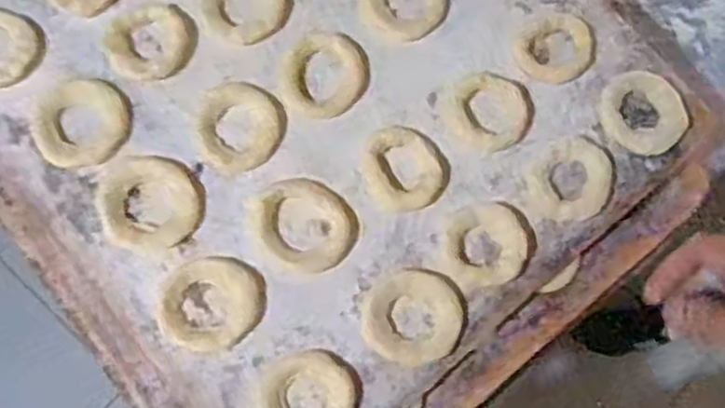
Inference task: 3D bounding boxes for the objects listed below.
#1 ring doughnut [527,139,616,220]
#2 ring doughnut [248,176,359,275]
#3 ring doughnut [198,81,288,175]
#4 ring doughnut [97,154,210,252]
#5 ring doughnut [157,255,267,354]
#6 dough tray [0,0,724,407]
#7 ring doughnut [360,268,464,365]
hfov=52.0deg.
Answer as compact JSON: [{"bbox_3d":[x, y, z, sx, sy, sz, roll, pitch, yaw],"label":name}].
[{"bbox_3d":[0.147,-0.017,0.520,0.059,0.011,0.054,-22,71,-7],"label":"ring doughnut"},{"bbox_3d":[-0.038,0.014,0.506,0.066,0.009,0.065,-22,88,-3],"label":"ring doughnut"},{"bbox_3d":[-0.085,-0.055,0.518,0.062,0.012,0.061,0,70,1],"label":"ring doughnut"},{"bbox_3d":[-0.143,0.000,0.505,0.069,0.011,0.064,0,70,1],"label":"ring doughnut"},{"bbox_3d":[-0.098,0.066,0.492,0.068,0.014,0.059,-21,71,-6],"label":"ring doughnut"},{"bbox_3d":[-0.074,-0.127,0.549,0.450,0.041,0.612,-39,82,-9],"label":"dough tray"},{"bbox_3d":[0.033,0.075,0.494,0.065,0.012,0.061,0,70,1],"label":"ring doughnut"}]

